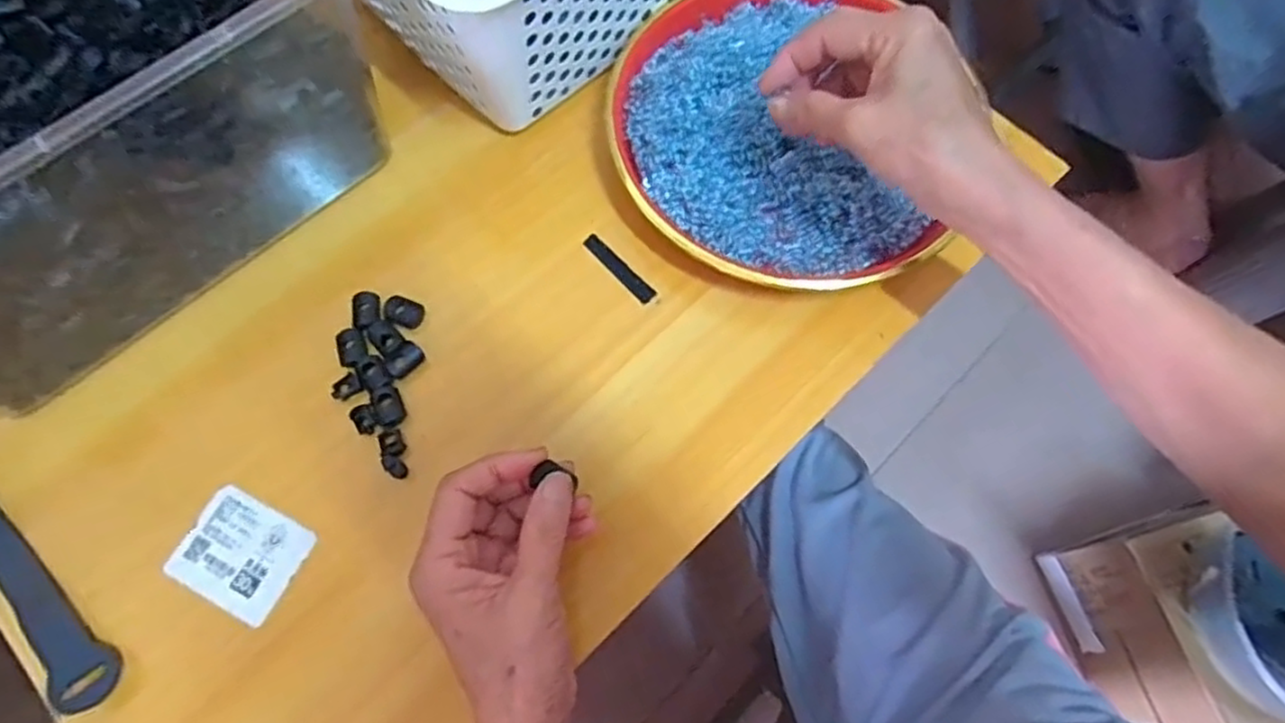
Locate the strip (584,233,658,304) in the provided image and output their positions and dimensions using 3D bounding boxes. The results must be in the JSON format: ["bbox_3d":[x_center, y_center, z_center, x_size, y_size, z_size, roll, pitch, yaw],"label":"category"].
[{"bbox_3d":[-0.013,-0.054,0.408,0.010,0.004,0.053,-41,76,-14],"label":"strip"}]

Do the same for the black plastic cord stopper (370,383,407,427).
[{"bbox_3d":[-0.134,0.023,0.374,0.014,0.006,0.023,-25,73,-9],"label":"black plastic cord stopper"}]

